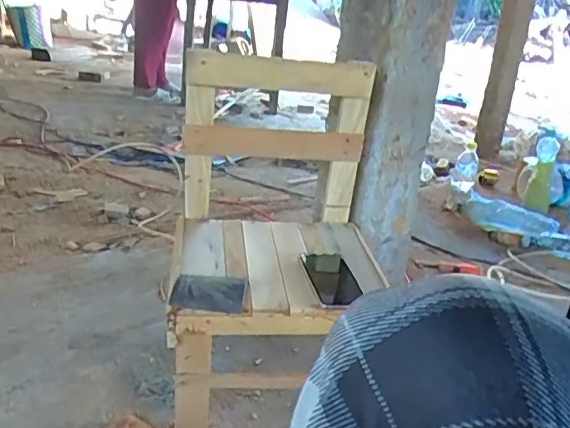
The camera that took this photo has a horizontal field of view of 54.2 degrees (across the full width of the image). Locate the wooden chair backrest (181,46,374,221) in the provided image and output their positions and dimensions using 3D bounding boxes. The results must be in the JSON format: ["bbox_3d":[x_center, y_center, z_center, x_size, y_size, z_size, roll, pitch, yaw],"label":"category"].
[{"bbox_3d":[-0.016,-0.121,0.939,0.301,0.287,0.051,2,29,-10],"label":"wooden chair backrest"}]

